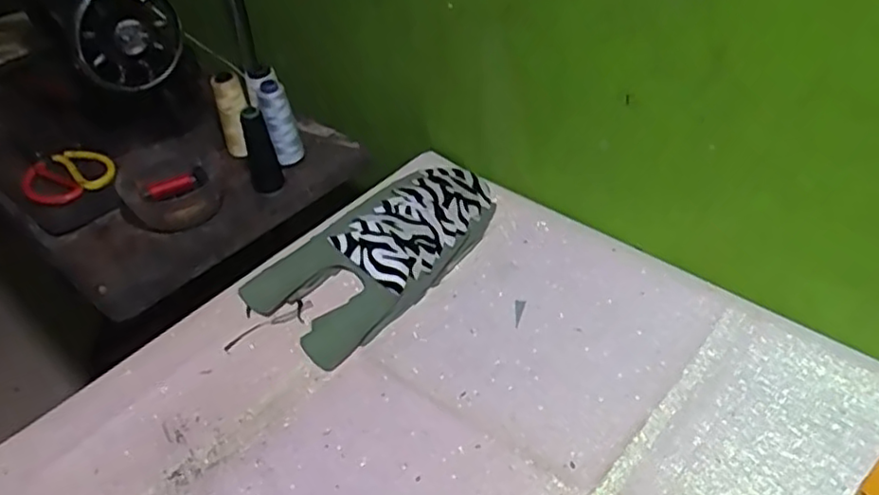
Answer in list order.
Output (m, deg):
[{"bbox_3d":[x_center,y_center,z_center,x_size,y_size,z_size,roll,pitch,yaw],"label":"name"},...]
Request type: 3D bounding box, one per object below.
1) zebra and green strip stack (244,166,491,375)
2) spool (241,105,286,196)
[{"bbox_3d":[-0.057,0.001,0.739,0.143,0.029,0.299,30,53,33],"label":"zebra and green strip stack"},{"bbox_3d":[-0.228,-0.125,0.830,0.039,0.121,0.042,-3,42,3],"label":"spool"}]

